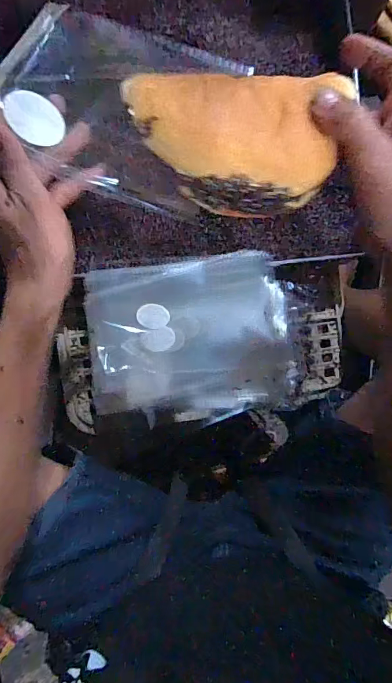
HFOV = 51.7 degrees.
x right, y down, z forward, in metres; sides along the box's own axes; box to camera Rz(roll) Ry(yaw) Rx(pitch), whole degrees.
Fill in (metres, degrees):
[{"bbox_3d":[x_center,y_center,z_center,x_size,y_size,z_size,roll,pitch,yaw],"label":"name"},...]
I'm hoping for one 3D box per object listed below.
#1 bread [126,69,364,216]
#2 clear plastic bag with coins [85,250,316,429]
[{"bbox_3d":[0.029,-0.121,0.253,0.132,0.028,0.085,-4,89,-4],"label":"bread"},{"bbox_3d":[0.008,-0.001,0.496,0.268,0.043,0.188,-8,89,-4],"label":"clear plastic bag with coins"}]

